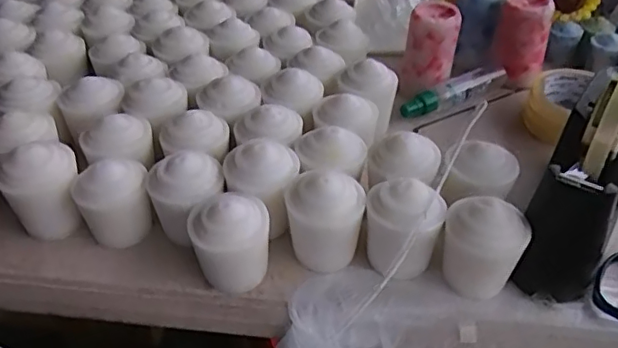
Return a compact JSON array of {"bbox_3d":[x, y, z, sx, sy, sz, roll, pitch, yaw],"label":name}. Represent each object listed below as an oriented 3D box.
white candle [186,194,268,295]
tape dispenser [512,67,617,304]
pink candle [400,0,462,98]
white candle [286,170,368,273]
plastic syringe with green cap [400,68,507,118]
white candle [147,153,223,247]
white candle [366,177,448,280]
[{"bbox_3d":[-0.059,0.049,0.418,0.060,0.065,0.054,-9,42,-10],"label":"white candle"},{"bbox_3d":[0.211,-0.002,0.432,0.058,0.136,0.170,22,47,24],"label":"tape dispenser"},{"bbox_3d":[0.128,-0.134,0.615,0.052,0.086,0.053,7,42,8],"label":"pink candle"},{"bbox_3d":[0.011,0.032,0.436,0.059,0.068,0.058,0,42,1],"label":"white candle"},{"bbox_3d":[0.154,-0.086,0.617,0.133,0.026,0.025,-18,45,-19],"label":"plastic syringe with green cap"},{"bbox_3d":[-0.093,0.018,0.447,0.053,0.060,0.049,0,42,0],"label":"white candle"},{"bbox_3d":[0.068,0.041,0.421,0.055,0.070,0.047,10,43,12],"label":"white candle"}]

